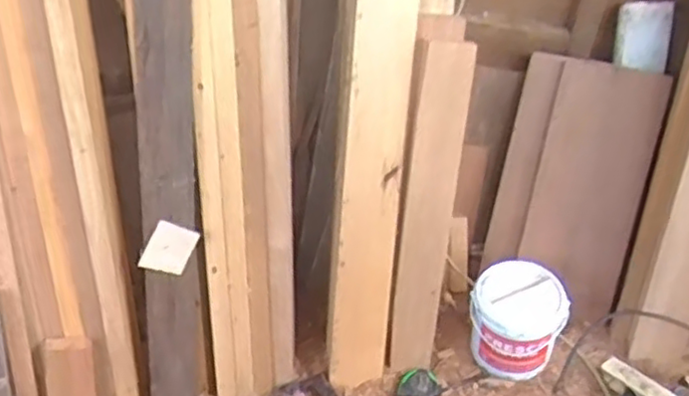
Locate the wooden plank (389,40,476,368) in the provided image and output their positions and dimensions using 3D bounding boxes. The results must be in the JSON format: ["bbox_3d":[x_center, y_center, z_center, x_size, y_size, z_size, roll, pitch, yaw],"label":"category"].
[{"bbox_3d":[0.159,0.044,1.283,0.081,0.657,0.028,7,27,6],"label":"wooden plank"}]

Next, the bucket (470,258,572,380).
[{"bbox_3d":[0.354,0.247,1.439,0.182,0.208,0.189,2,43,-2],"label":"bucket"}]

